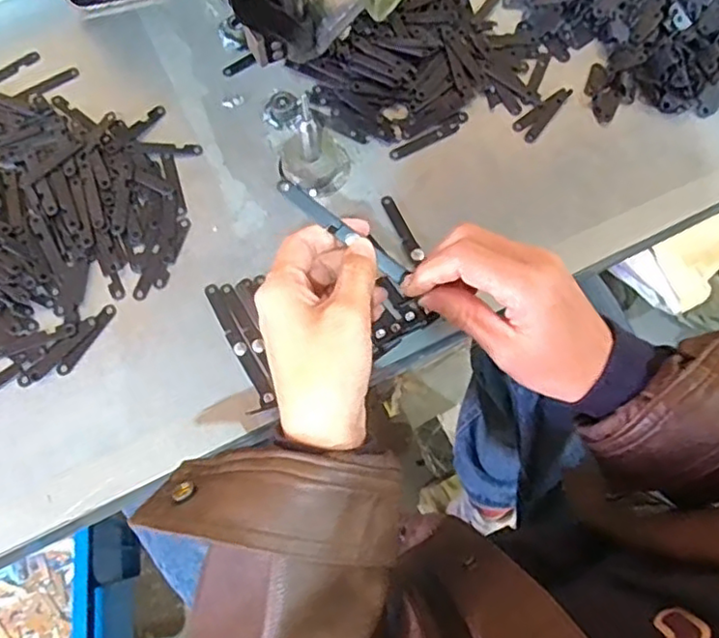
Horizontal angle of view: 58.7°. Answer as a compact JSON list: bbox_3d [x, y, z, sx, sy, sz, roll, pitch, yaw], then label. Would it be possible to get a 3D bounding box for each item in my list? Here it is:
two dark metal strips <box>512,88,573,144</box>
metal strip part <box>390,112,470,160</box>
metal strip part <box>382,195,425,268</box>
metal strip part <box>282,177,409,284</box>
[{"bbox_3d":[0.133,-0.150,0.461,0.018,0.004,0.055,39,75,13],"label":"two dark metal strips"},{"bbox_3d":[0.051,-0.129,0.453,0.064,0.004,0.012,-31,73,-10],"label":"metal strip part"},{"bbox_3d":[0.029,-0.061,0.429,0.010,0.005,0.053,-23,72,-8],"label":"metal strip part"},{"bbox_3d":[-0.009,-0.047,0.338,0.081,0.006,0.010,37,74,-1],"label":"metal strip part"}]

